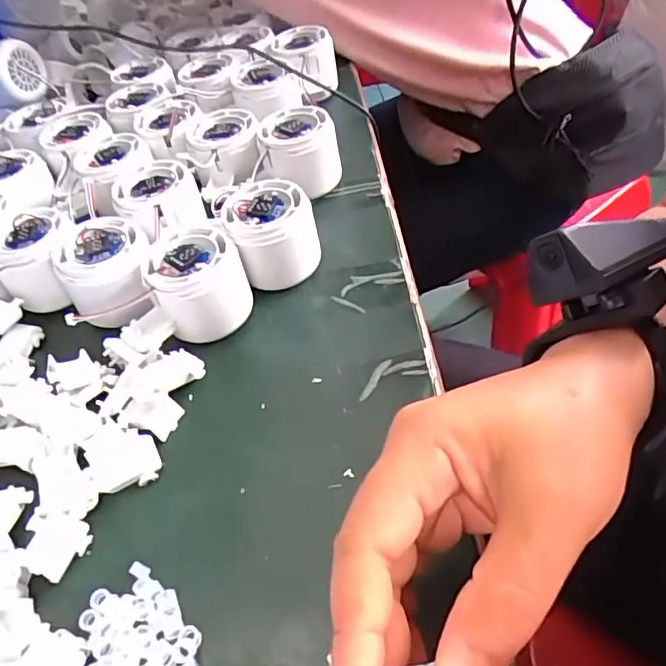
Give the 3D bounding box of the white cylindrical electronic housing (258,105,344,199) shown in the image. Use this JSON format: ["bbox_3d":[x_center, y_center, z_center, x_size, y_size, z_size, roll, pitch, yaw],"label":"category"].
[{"bbox_3d":[-0.024,-0.137,0.444,0.059,0.053,0.051,-17,47,-3],"label":"white cylindrical electronic housing"}]

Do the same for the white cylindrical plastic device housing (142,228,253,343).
[{"bbox_3d":[-0.083,-0.029,0.358,0.055,0.048,0.051,-5,47,5],"label":"white cylindrical plastic device housing"}]

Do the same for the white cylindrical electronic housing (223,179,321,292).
[{"bbox_3d":[-0.038,-0.060,0.380,0.055,0.054,0.061,-21,48,-7],"label":"white cylindrical electronic housing"}]

